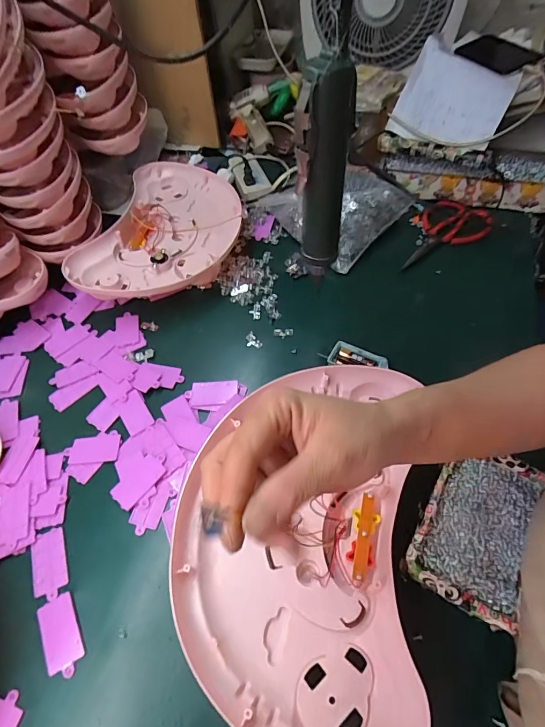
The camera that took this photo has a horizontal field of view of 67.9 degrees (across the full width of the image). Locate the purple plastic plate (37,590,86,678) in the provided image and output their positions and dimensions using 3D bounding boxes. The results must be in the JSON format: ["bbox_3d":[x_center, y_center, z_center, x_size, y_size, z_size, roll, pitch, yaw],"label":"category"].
[{"bbox_3d":[-0.200,0.257,0.383,0.034,0.005,0.068,-28,57,-15],"label":"purple plastic plate"}]

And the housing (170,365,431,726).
[{"bbox_3d":[0.023,0.164,0.387,0.222,0.070,0.317,6,55,8],"label":"housing"}]

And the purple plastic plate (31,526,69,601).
[{"bbox_3d":[-0.232,0.208,0.420,0.034,0.004,0.067,-22,56,-11],"label":"purple plastic plate"}]

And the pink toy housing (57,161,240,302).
[{"bbox_3d":[-0.170,-0.216,0.678,0.232,0.058,0.334,8,56,10],"label":"pink toy housing"}]

